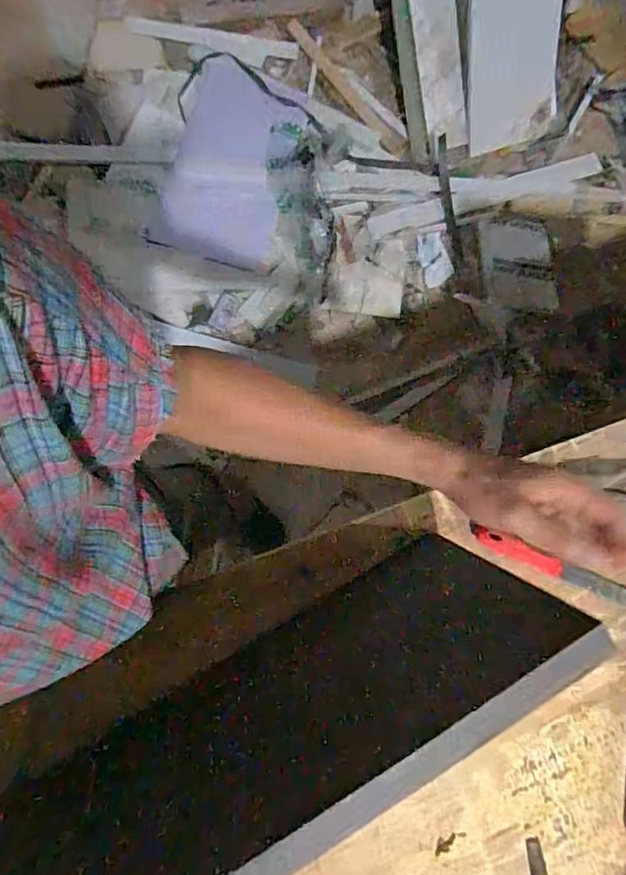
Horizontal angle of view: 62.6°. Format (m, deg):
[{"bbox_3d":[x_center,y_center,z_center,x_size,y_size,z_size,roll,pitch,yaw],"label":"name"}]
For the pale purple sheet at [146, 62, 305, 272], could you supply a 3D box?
[{"bbox_3d":[-0.226,-0.752,1.448,0.316,0.147,0.539,17,83,2],"label":"pale purple sheet"}]

